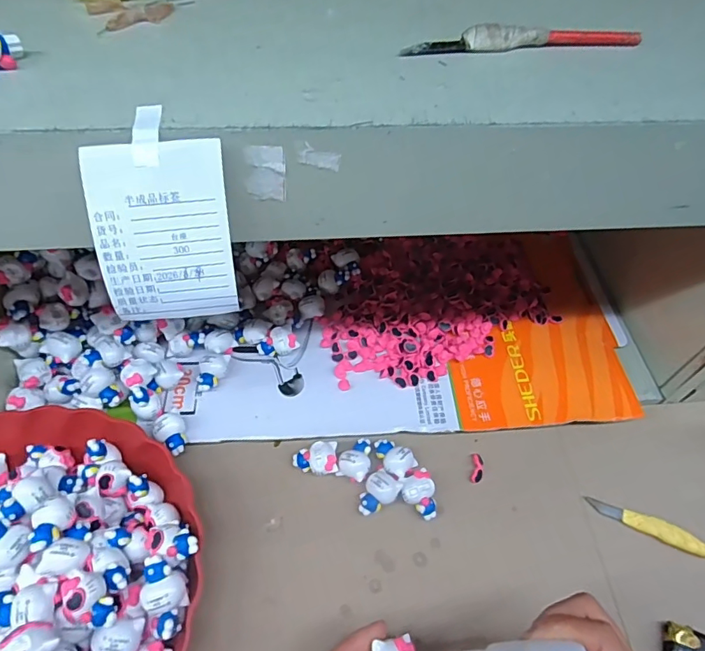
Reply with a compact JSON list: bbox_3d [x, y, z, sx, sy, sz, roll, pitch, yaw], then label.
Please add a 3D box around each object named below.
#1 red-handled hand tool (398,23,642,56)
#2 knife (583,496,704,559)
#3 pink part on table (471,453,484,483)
[{"bbox_3d":[0.082,-0.138,0.234,0.118,0.008,0.008,-6,55,-8],"label":"red-handled hand tool"},{"bbox_3d":[0.228,0.153,0.376,0.090,0.011,0.017,26,59,14],"label":"knife"},{"bbox_3d":[0.101,0.115,0.397,0.009,0.004,0.023,9,57,4],"label":"pink part on table"}]

